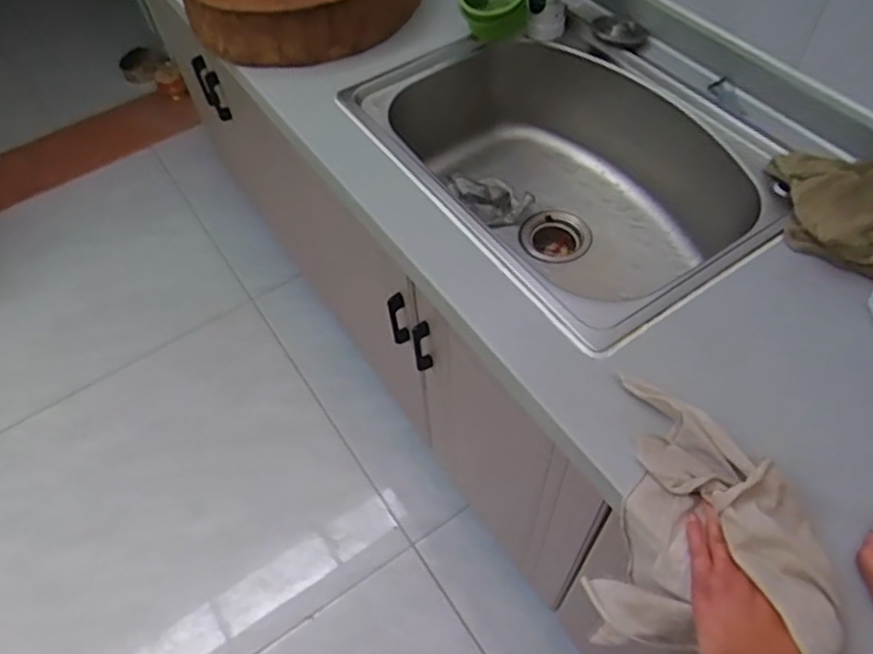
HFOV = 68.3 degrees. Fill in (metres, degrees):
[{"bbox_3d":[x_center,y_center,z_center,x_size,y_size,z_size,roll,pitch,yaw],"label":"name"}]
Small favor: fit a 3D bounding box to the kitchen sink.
[{"bbox_3d":[0.180,-0.226,1.006,0.459,0.228,0.640,-31,59,-18],"label":"kitchen sink"}]

